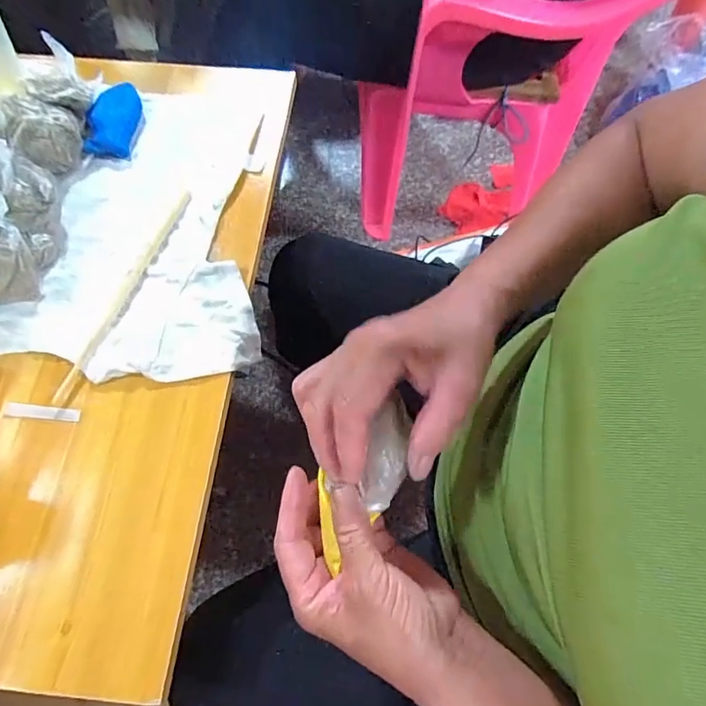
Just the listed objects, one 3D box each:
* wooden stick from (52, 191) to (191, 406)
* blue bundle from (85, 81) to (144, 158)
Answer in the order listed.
[{"bbox_3d":[-0.200,-0.056,0.431,0.013,0.008,0.223,19,68,8],"label":"wooden stick"},{"bbox_3d":[-0.247,-0.244,0.503,0.050,0.011,0.091,0,66,0],"label":"blue bundle"}]

